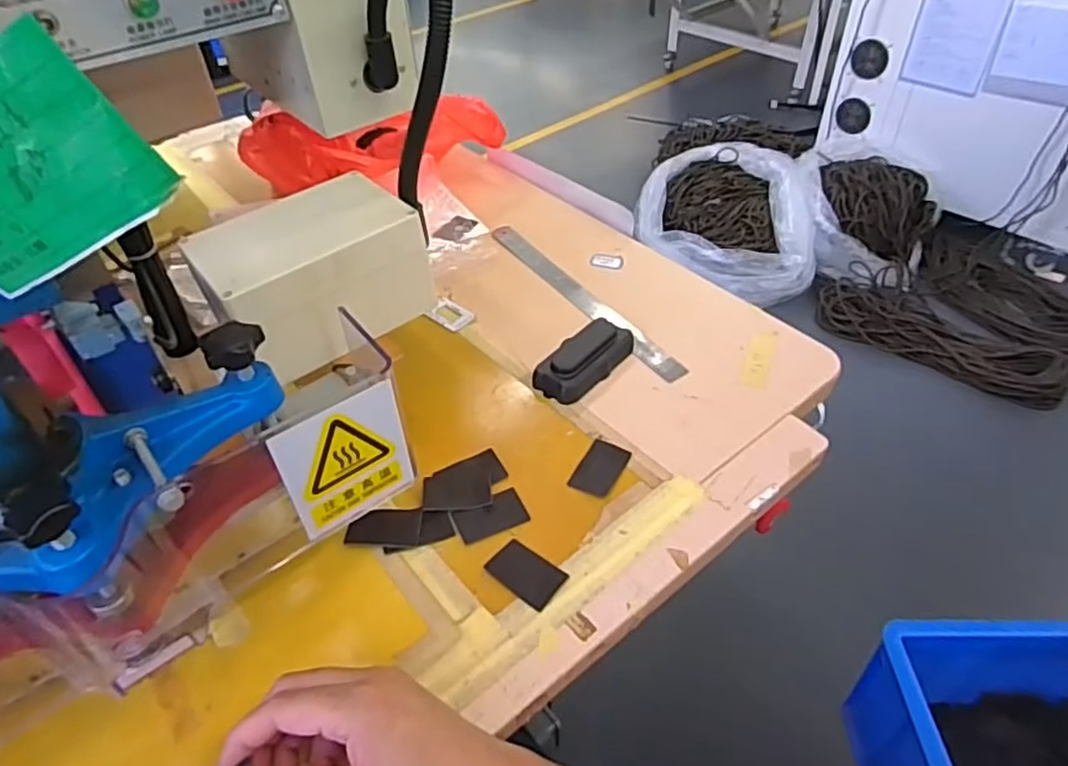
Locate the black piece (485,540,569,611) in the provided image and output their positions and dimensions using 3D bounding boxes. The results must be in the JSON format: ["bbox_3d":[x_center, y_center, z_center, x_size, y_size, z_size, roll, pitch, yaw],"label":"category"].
[{"bbox_3d":[-0.006,0.139,0.491,0.054,0.005,0.035,29,52,27],"label":"black piece"}]

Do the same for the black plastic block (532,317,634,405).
[{"bbox_3d":[0.048,-0.022,0.639,0.051,0.023,0.105,27,51,25],"label":"black plastic block"}]

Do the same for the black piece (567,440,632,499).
[{"bbox_3d":[0.056,0.071,0.559,0.035,0.004,0.058,20,48,20],"label":"black piece"}]

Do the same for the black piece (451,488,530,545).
[{"bbox_3d":[-0.034,0.104,0.530,0.054,0.004,0.032,-18,47,-17],"label":"black piece"}]

